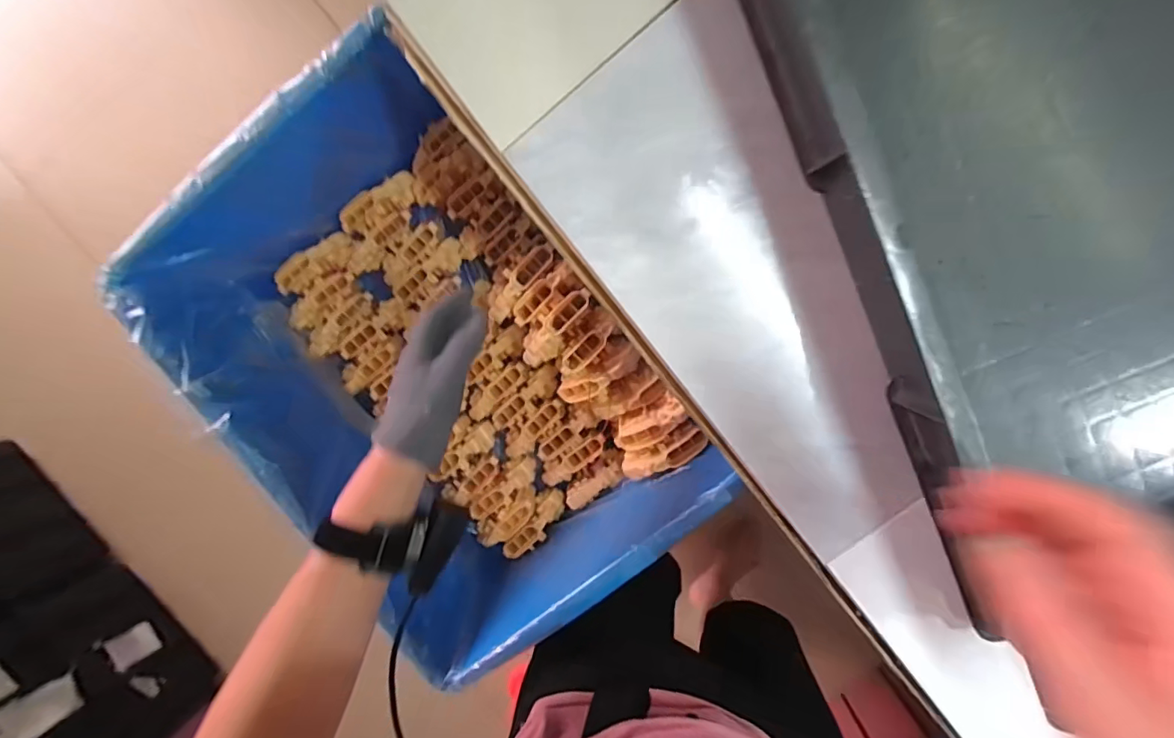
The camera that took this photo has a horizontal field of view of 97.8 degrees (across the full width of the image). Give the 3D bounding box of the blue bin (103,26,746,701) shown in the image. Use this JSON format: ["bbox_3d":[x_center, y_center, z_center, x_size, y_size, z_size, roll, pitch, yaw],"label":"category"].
[{"bbox_3d":[-0.159,0.003,0.559,0.334,0.200,0.515,-36,94,7],"label":"blue bin"}]

